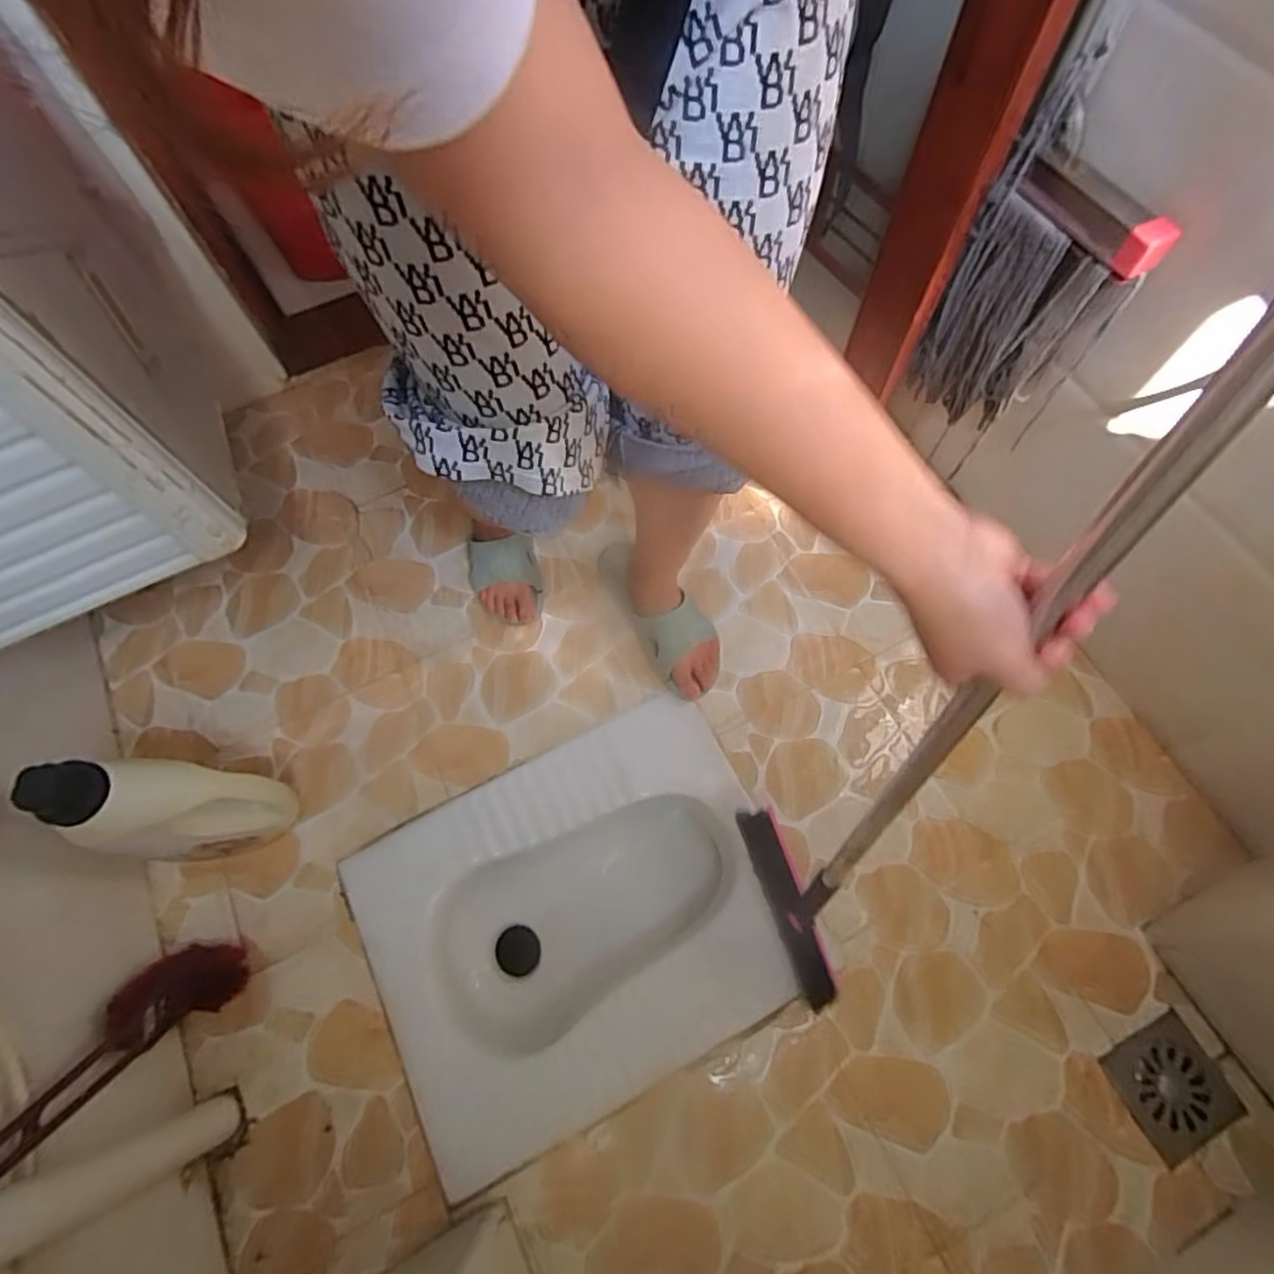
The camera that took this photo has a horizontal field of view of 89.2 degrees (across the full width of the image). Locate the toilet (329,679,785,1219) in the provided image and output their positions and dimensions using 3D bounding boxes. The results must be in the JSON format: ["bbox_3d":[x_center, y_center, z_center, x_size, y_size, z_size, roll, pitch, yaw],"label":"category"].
[{"bbox_3d":[-0.070,0.376,0.892,0.511,0.191,0.399,-27,69,-9],"label":"toilet"}]

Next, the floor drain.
[{"bbox_3d":[0.611,0.513,0.739,0.115,0.013,0.112,-27,70,-10],"label":"floor drain"}]

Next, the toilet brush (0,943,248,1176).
[{"bbox_3d":[-0.519,0.411,0.620,0.083,0.370,0.059,-1,93,0],"label":"toilet brush"}]

